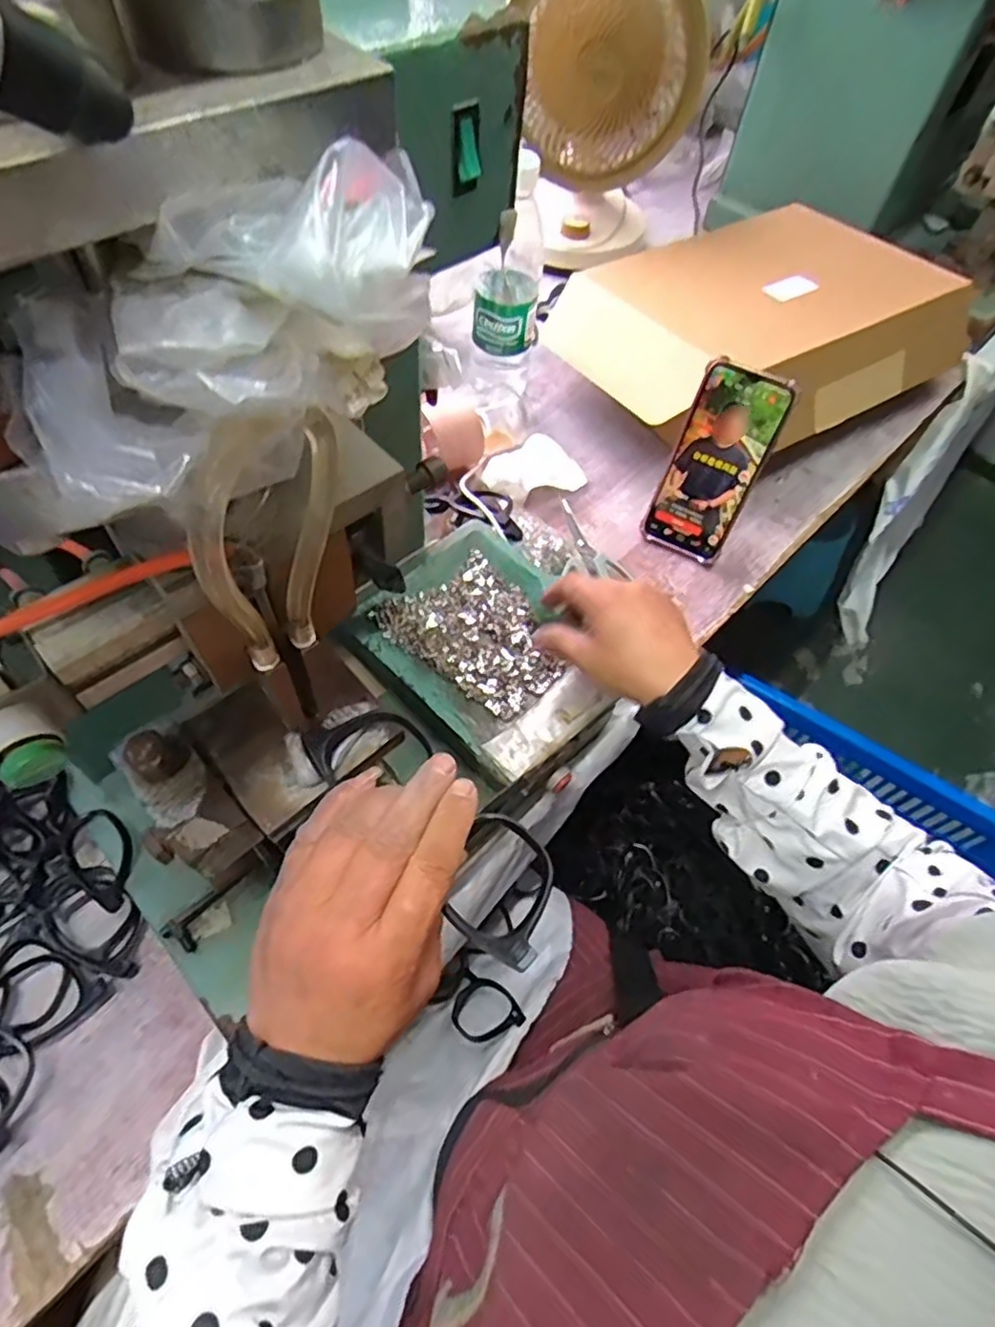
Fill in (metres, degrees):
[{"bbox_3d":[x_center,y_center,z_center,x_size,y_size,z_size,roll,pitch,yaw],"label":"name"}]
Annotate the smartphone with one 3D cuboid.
[{"bbox_3d":[0.193,-0.177,0.594,0.078,0.166,0.014,26,34,11],"label":"smartphone"}]

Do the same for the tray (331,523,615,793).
[{"bbox_3d":[-0.007,-0.016,0.494,0.150,0.023,0.185,-38,68,-24],"label":"tray"}]

